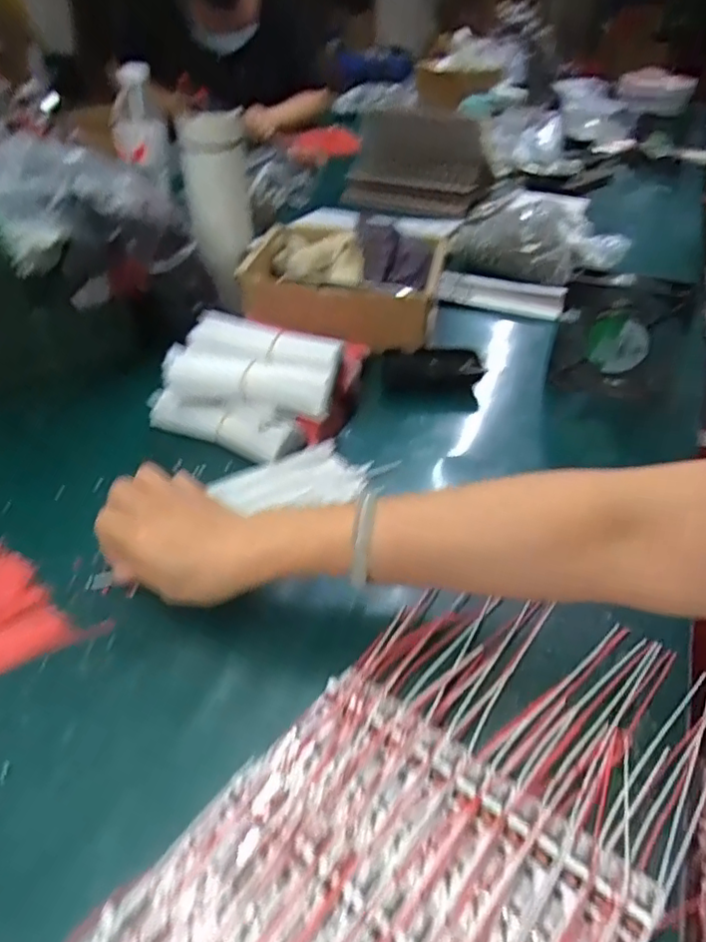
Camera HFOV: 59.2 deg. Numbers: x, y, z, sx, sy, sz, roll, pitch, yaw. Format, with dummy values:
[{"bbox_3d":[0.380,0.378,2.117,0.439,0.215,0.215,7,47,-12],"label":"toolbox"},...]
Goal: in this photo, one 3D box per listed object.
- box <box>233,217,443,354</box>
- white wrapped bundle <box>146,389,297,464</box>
[{"bbox_3d":[-0.012,-0.221,0.747,0.222,0.089,0.176,9,38,10],"label":"box"},{"bbox_3d":[-0.121,-0.047,0.571,0.146,0.036,0.030,16,40,19],"label":"white wrapped bundle"}]

